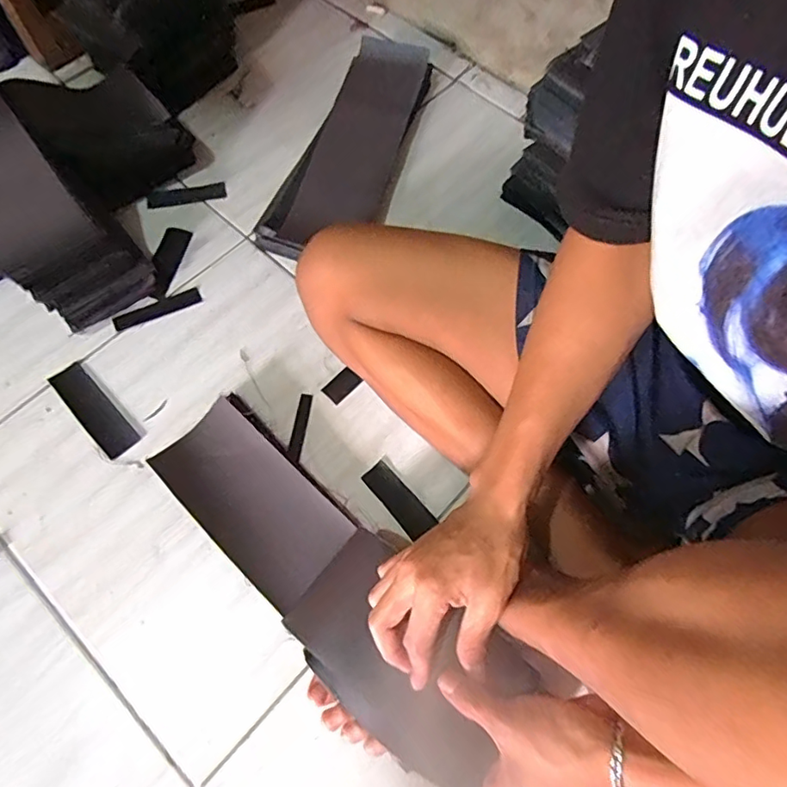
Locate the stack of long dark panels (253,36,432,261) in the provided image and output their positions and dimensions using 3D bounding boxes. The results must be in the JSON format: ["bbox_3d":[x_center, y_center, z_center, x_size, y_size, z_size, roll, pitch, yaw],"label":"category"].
[{"bbox_3d":[-0.049,-0.322,0.712,0.123,0.038,0.369,19,67,7],"label":"stack of long dark panels"}]

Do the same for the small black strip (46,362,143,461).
[{"bbox_3d":[-0.317,0.017,0.577,0.034,0.008,0.125,-42,73,-17],"label":"small black strip"}]

